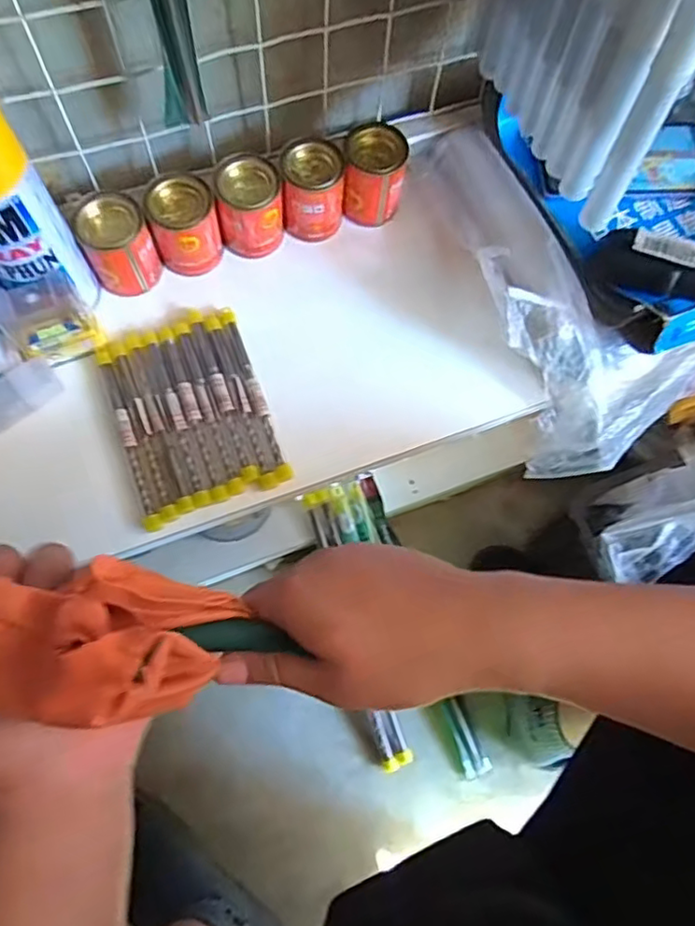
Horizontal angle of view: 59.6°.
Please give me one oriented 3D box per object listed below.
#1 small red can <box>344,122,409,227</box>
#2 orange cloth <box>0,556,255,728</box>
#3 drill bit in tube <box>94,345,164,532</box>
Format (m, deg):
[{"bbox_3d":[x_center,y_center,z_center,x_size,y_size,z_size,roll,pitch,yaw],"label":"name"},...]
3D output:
[{"bbox_3d":[0.024,-0.257,0.543,0.051,0.066,0.047,9,69,2],"label":"small red can"},{"bbox_3d":[-0.110,0.073,0.252,0.104,0.075,0.060,4,69,0],"label":"orange cloth"},{"bbox_3d":[-0.178,-0.023,0.486,0.014,0.010,0.162,-20,71,-9],"label":"drill bit in tube"}]

